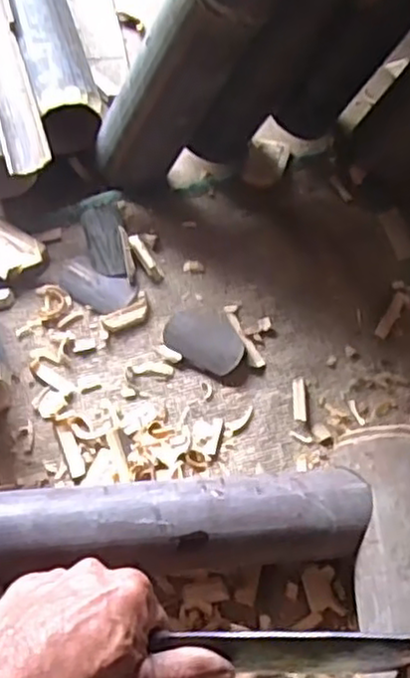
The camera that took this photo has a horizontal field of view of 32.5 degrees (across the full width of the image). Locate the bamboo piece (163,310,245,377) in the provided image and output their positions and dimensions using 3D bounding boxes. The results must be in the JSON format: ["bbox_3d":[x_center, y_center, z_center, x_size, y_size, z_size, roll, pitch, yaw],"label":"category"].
[{"bbox_3d":[0.002,-0.001,0.566,0.065,0.012,0.047,30,69,12],"label":"bamboo piece"}]

